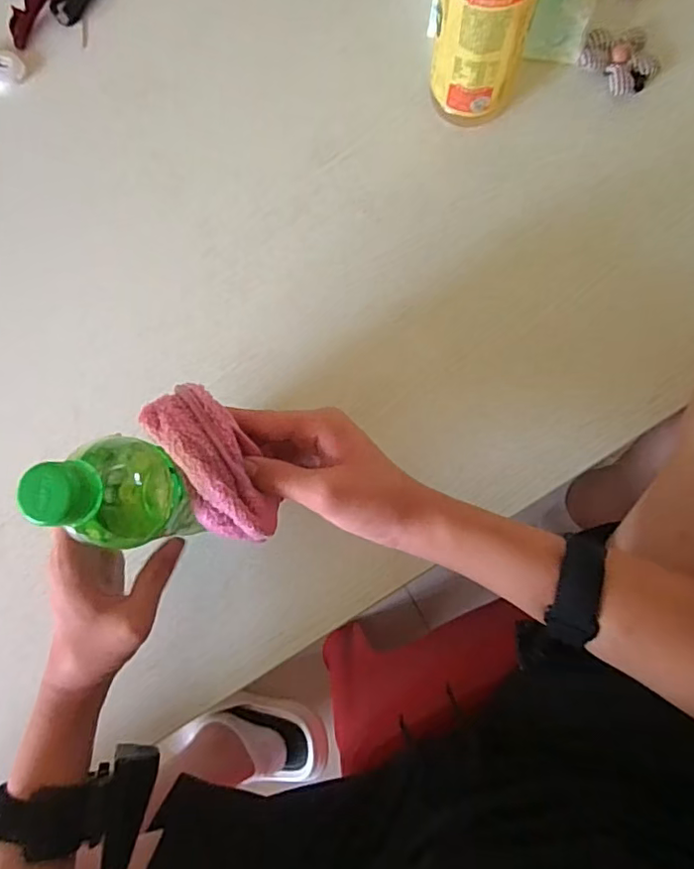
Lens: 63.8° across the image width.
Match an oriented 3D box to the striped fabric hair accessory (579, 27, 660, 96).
[{"bbox_3d":[0.224,-0.307,0.458,0.058,0.011,0.057,0,86,5],"label":"striped fabric hair accessory"}]

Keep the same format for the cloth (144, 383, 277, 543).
[{"bbox_3d":[-0.078,0.021,0.326,0.047,0.026,0.100,-29,99,3],"label":"cloth"}]

